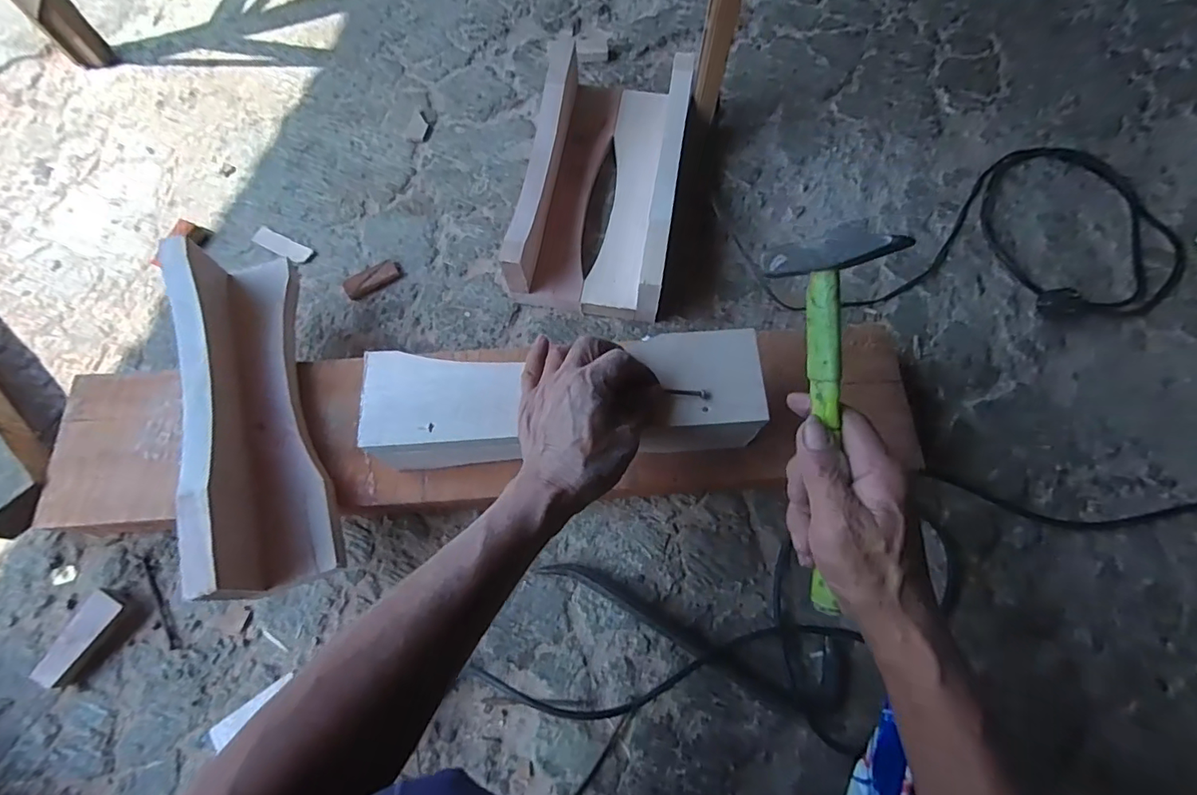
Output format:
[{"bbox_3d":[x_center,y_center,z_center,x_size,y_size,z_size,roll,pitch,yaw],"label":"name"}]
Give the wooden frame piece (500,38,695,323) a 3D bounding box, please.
[{"bbox_3d":[0.007,-0.260,0.646,0.171,0.088,0.323,9,72,4],"label":"wooden frame piece"}]

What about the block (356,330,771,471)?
[{"bbox_3d":[-0.029,0.009,0.469,0.328,0.083,0.100,-2,71,-4],"label":"block"}]

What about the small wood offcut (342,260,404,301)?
[{"bbox_3d":[-0.272,-0.142,0.648,0.069,0.008,0.029,-32,74,-9],"label":"small wood offcut"}]

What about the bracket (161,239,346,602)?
[{"bbox_3d":[-0.314,0.005,0.481,0.084,0.088,0.324,-18,72,-5],"label":"bracket"}]

